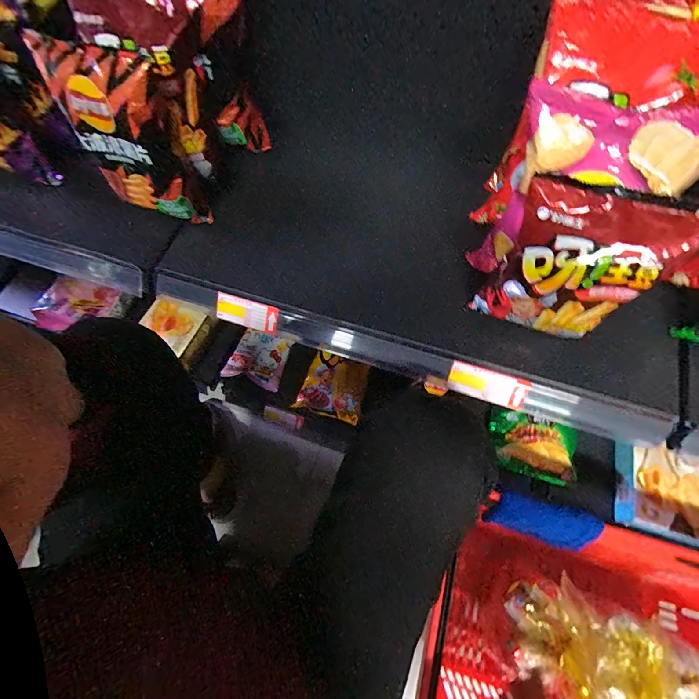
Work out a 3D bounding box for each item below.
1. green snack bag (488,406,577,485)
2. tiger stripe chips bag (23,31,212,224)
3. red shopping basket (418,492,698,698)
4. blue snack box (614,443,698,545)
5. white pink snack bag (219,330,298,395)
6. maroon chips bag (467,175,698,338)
[{"bbox_3d":[0.357,0.186,0.664,0.161,0.041,0.113,16,67,10],"label":"green snack bag"},{"bbox_3d":[-0.291,-0.275,0.457,0.150,0.195,0.068,8,66,7],"label":"tiger stripe chips bag"},{"bbox_3d":[0.352,0.452,0.524,0.471,0.261,0.326,15,67,10],"label":"red shopping basket"},{"bbox_3d":[0.562,0.257,0.607,0.145,0.059,0.143,17,68,10],"label":"blue snack box"},{"bbox_3d":[-0.201,0.012,0.755,0.128,0.034,0.129,17,68,10],"label":"white pink snack bag"},{"bbox_3d":[0.225,-0.081,0.345,0.147,0.163,0.063,18,68,11],"label":"maroon chips bag"}]

